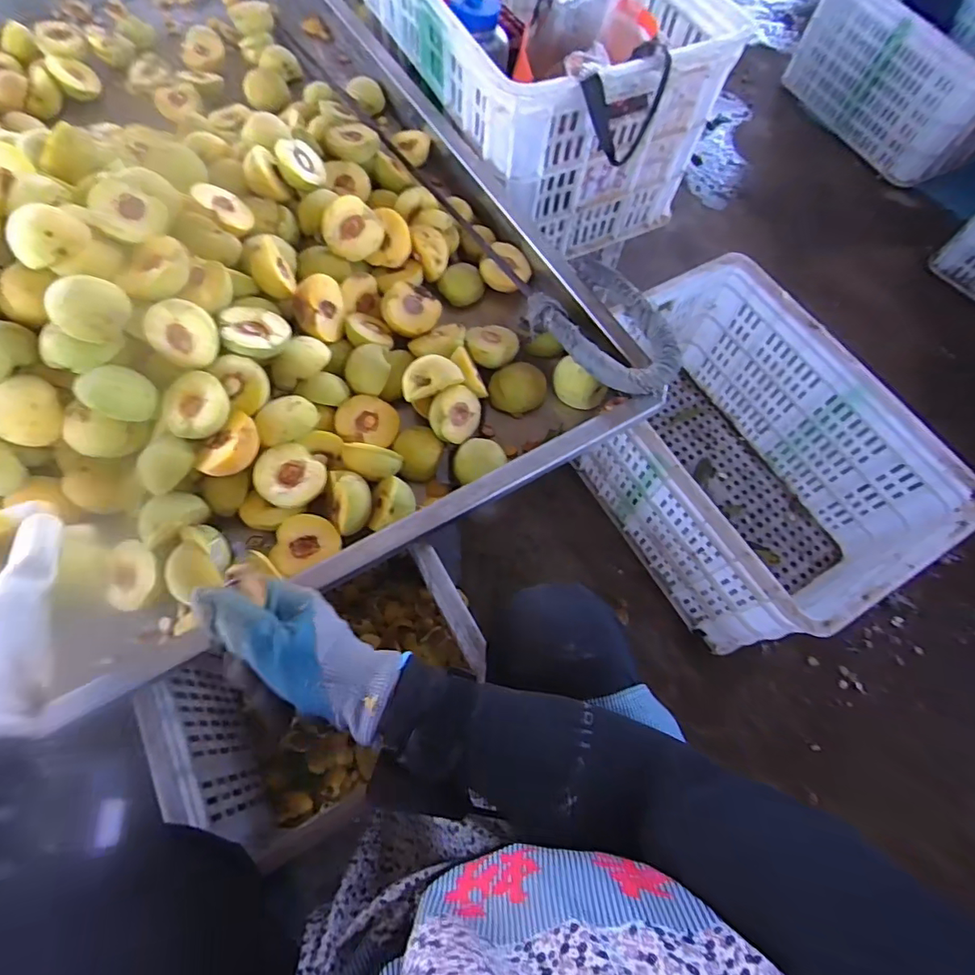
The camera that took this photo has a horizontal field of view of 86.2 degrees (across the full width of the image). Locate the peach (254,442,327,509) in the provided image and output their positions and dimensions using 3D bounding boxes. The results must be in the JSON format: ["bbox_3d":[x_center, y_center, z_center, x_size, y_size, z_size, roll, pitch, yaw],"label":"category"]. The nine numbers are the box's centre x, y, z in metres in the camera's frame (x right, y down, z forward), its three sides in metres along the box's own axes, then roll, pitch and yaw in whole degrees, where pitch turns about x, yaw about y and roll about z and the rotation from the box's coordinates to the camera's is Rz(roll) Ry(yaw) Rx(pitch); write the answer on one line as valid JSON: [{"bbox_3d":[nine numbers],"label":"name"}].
[{"bbox_3d":[-0.181,-0.009,0.477,0.057,0.023,0.057,4,73,-14],"label":"peach"}]

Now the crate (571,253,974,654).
[{"bbox_3d":[0.404,-0.048,0.869,0.373,0.288,0.524,-25,70,-14],"label":"crate"}]

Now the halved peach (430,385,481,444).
[{"bbox_3d":[-0.031,-0.074,0.531,0.052,0.022,0.056,0,96,-46],"label":"halved peach"}]

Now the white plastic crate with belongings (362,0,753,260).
[{"bbox_3d":[0.058,-0.652,0.806,0.361,0.269,0.546,-22,69,-13],"label":"white plastic crate with belongings"}]

